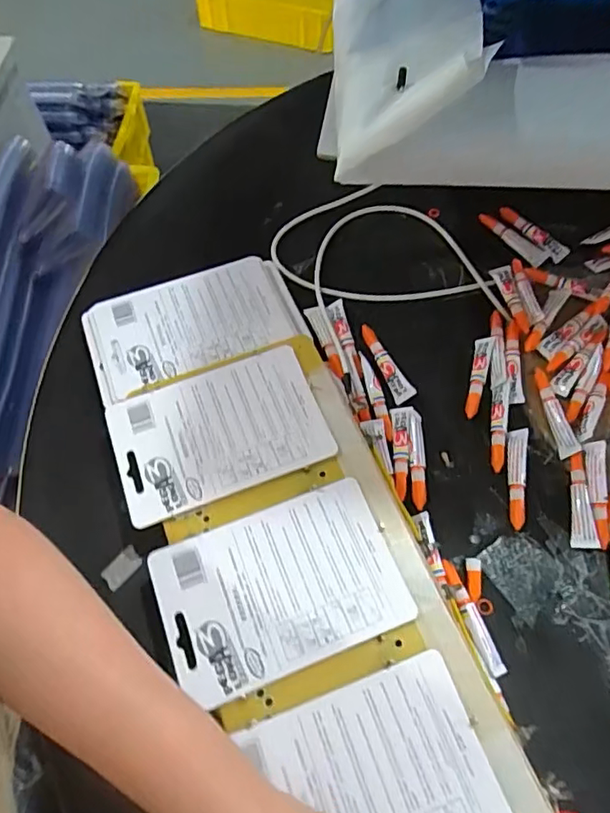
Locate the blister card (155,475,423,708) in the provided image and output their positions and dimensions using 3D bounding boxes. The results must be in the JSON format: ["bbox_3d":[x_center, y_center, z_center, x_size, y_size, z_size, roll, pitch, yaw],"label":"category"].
[{"bbox_3d":[-0.018,0.126,0.392,0.163,0.005,0.110,-19,63,-9],"label":"blister card"}]

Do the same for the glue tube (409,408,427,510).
[{"bbox_3d":[0.095,0.042,0.472,0.014,0.007,0.088,2,61,2],"label":"glue tube"}]

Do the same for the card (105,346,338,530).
[{"bbox_3d":[-0.067,0.021,0.446,0.162,0.009,0.111,-18,63,-9],"label":"card"}]

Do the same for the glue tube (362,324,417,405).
[{"bbox_3d":[0.073,-0.041,0.517,0.018,0.009,0.086,-21,63,-10],"label":"glue tube"}]

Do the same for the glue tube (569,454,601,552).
[{"bbox_3d":[0.223,0.076,0.454,0.019,0.008,0.076,4,62,3],"label":"glue tube"}]

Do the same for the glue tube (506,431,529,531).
[{"bbox_3d":[0.176,0.058,0.465,0.016,0.007,0.084,7,62,5],"label":"glue tube"}]

